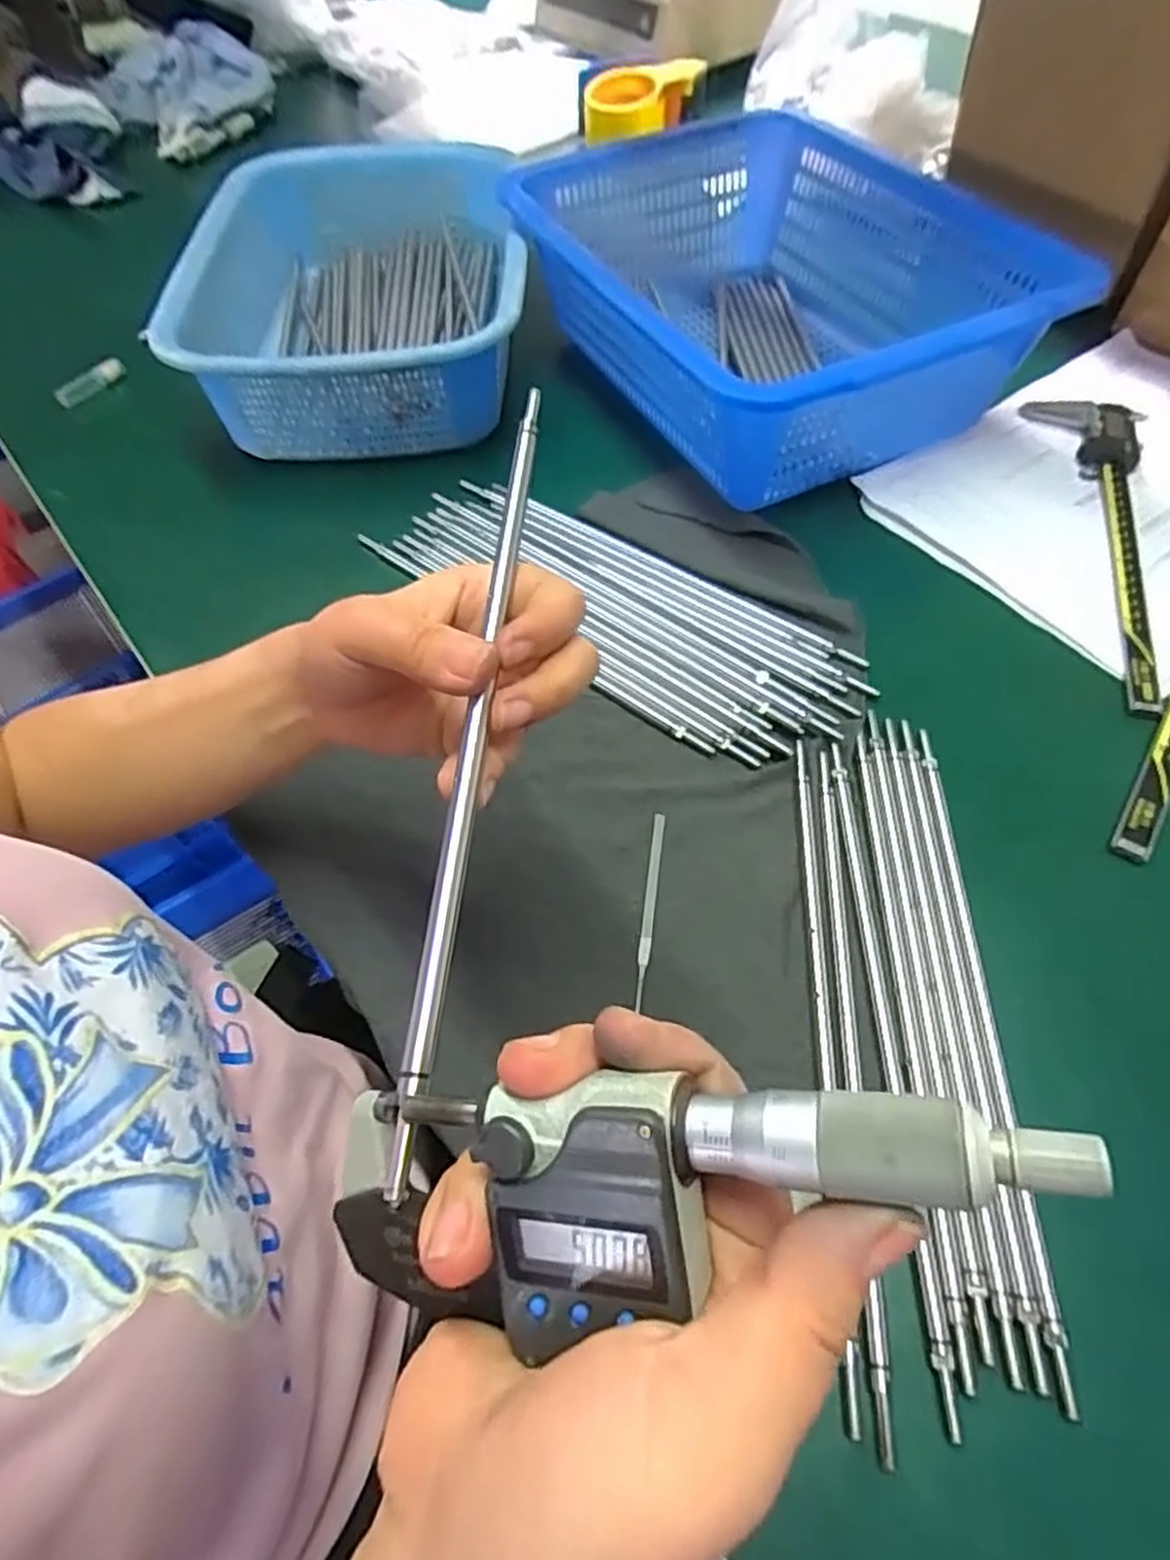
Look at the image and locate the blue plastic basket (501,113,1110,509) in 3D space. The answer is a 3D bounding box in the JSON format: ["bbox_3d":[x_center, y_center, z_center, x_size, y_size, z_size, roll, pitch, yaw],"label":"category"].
[{"bbox_3d":[0.131,-0.345,0.558,0.283,0.117,0.346,-23,60,-12],"label":"blue plastic basket"}]

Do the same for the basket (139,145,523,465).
[{"bbox_3d":[-0.168,-0.375,0.594,0.238,0.096,0.305,-6,58,-1],"label":"basket"}]

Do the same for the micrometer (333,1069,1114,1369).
[{"bbox_3d":[0.010,0.081,0.153,0.157,0.029,0.045,-21,56,21],"label":"micrometer"}]

